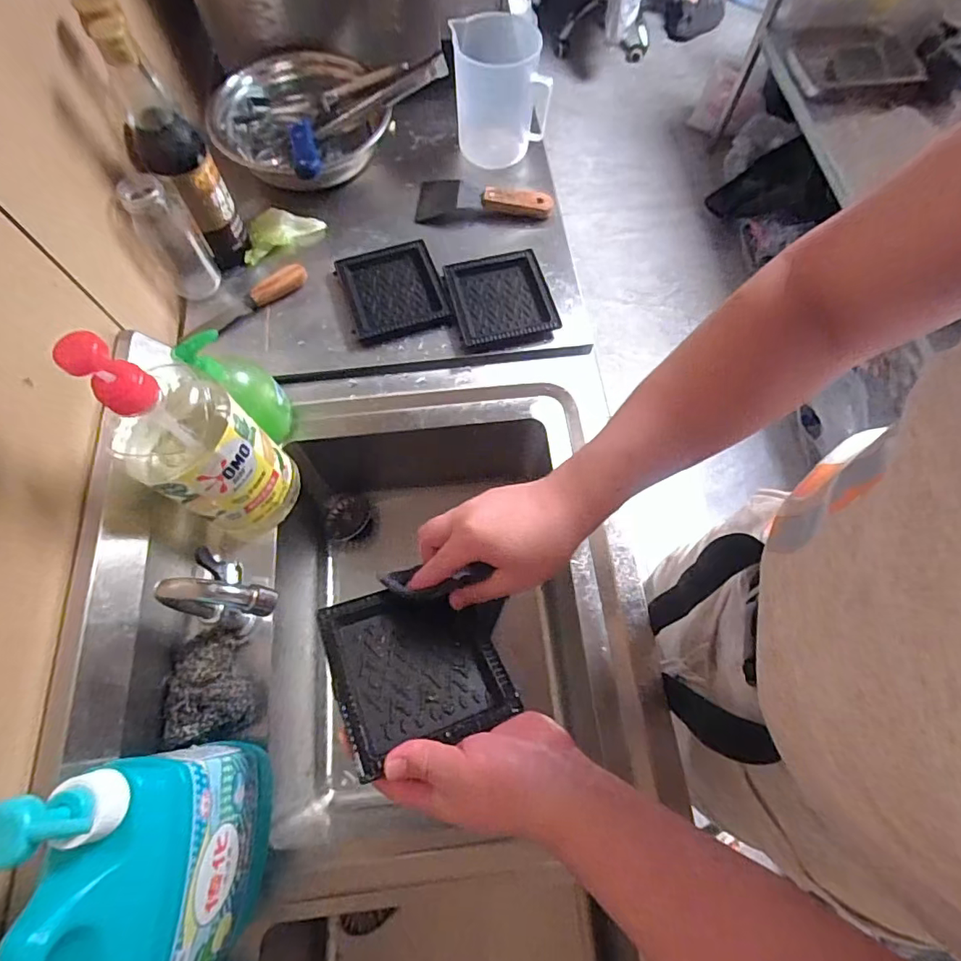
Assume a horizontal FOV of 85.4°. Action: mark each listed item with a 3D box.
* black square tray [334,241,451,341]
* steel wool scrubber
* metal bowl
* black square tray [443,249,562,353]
[{"bbox_3d":[-0.118,-0.259,0.699,0.131,0.014,0.140,-19,69,-8],"label":"black square tray"},{"bbox_3d":[-0.255,0.195,0.489,0.070,0.058,0.094,-23,70,-9],"label":"steel wool scrubber"},{"bbox_3d":[-0.258,-0.511,0.765,0.236,0.093,0.247,0,68,-1],"label":"metal bowl"},{"bbox_3d":[0.030,-0.240,0.695,0.133,0.016,0.148,-10,68,-5],"label":"black square tray"}]

